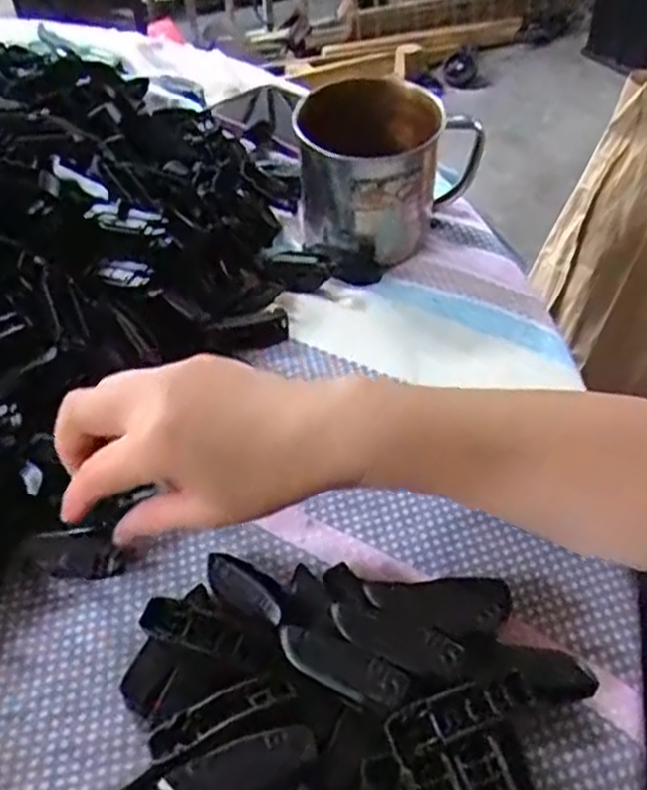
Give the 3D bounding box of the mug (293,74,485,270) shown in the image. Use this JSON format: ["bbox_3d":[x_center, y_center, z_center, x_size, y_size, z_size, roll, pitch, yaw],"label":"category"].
[{"bbox_3d":[0.041,-0.140,0.489,0.112,0.089,0.082,6,48,7],"label":"mug"}]

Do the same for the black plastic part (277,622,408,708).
[{"bbox_3d":[0.007,0.104,0.296,0.053,0.004,0.018,23,52,20],"label":"black plastic part"}]

